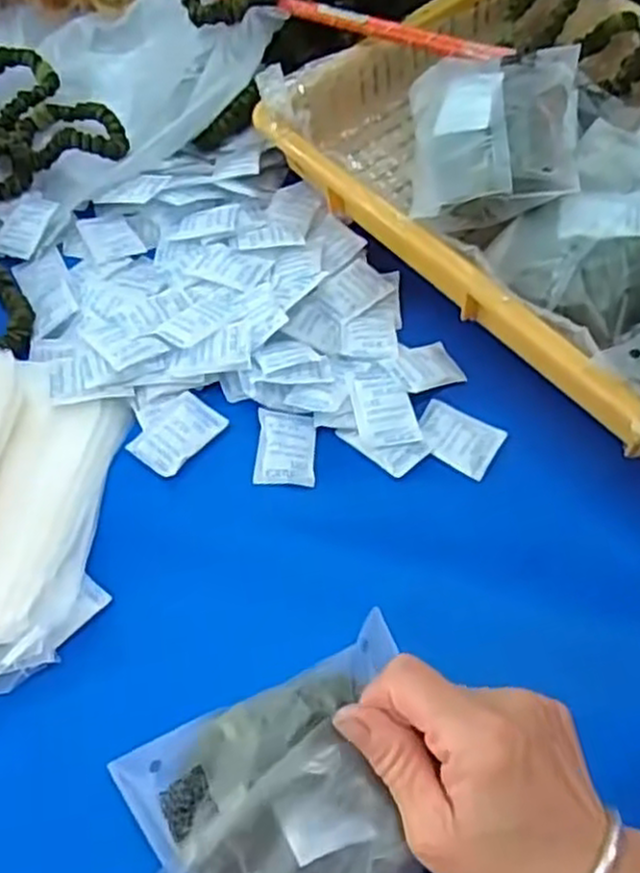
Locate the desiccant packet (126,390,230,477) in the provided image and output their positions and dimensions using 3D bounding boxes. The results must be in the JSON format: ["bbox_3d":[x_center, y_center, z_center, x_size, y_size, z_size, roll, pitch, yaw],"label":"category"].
[{"bbox_3d":[-0.078,-0.001,0.413,0.034,0.006,0.047,37,67,23],"label":"desiccant packet"}]

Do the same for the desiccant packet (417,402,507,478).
[{"bbox_3d":[0.074,0.001,0.411,0.044,0.004,0.032,28,64,19],"label":"desiccant packet"}]

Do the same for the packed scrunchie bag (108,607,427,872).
[{"bbox_3d":[-0.009,0.143,0.293,0.124,0.022,0.098,-24,60,-11],"label":"packed scrunchie bag"}]

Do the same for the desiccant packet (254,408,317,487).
[{"bbox_3d":[-0.018,0.005,0.406,0.031,0.011,0.042,2,58,5],"label":"desiccant packet"}]

